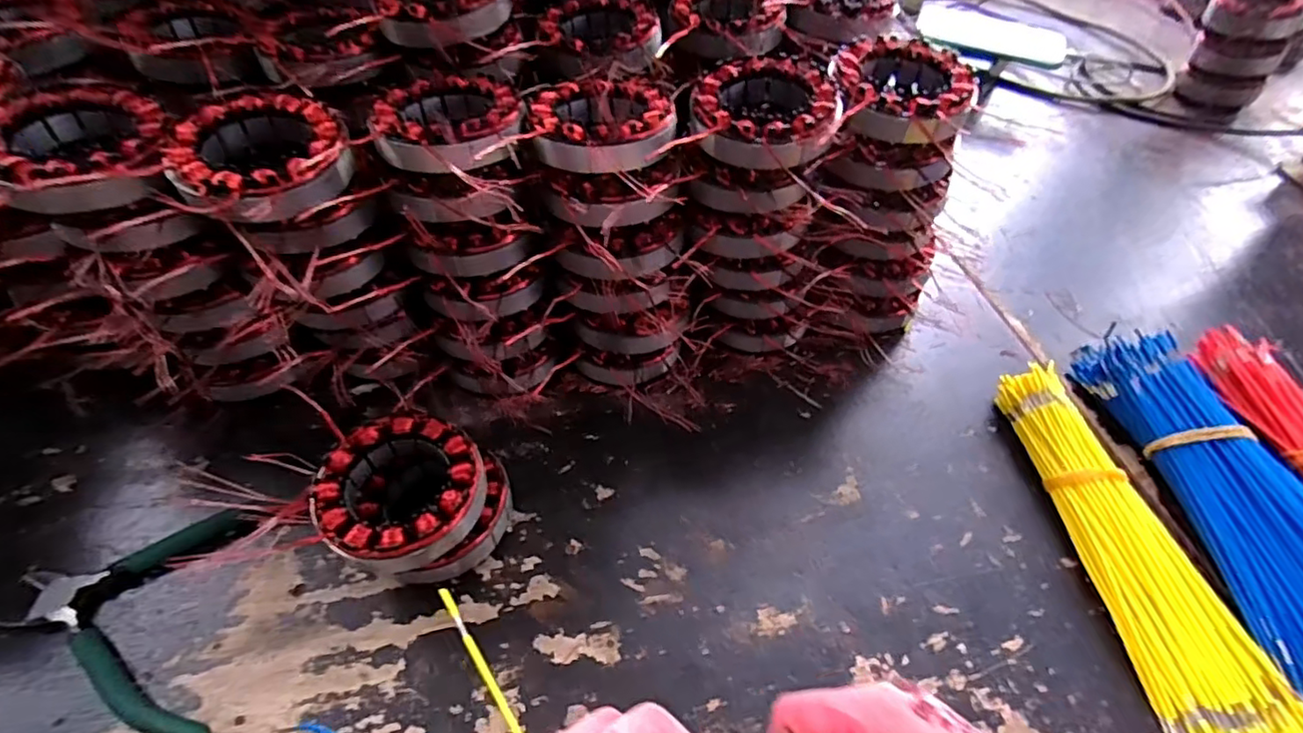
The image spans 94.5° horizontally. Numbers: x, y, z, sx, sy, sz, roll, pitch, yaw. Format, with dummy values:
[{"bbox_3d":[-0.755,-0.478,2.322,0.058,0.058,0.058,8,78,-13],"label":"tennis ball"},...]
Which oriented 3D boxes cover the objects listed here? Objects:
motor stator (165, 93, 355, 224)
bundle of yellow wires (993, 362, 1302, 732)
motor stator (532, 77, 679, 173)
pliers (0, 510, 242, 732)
[{"bbox_3d":[-0.213,-0.113,0.330,0.086,0.028,0.084,1,50,-2],"label":"motor stator"},{"bbox_3d":[0.294,0.104,0.369,0.072,0.031,0.240,-1,50,-3],"label":"bundle of yellow wires"},{"bbox_3d":[-0.028,-0.144,0.355,0.082,0.022,0.085,-5,50,-7],"label":"motor stator"},{"bbox_3d":[-0.287,0.144,0.317,0.105,0.016,0.130,-13,52,-13],"label":"pliers"}]

